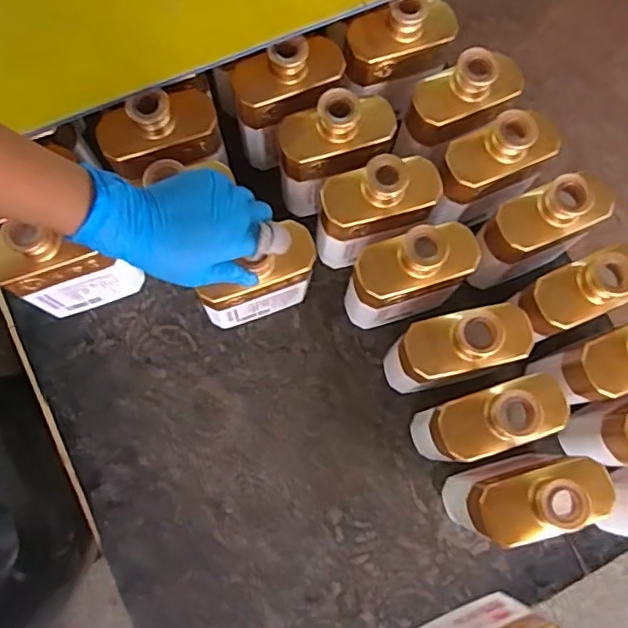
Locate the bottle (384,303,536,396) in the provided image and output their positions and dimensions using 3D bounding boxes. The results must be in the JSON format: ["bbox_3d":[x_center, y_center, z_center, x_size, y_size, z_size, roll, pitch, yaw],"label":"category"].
[{"bbox_3d":[0.132,0.036,0.554,0.111,0.156,0.051,-13,78,-4],"label":"bottle"}]

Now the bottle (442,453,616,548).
[{"bbox_3d":[0.185,0.164,0.524,0.122,0.160,0.063,-16,78,-4],"label":"bottle"}]

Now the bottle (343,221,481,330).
[{"bbox_3d":[0.092,-0.035,0.569,0.119,0.159,0.059,-15,78,-4],"label":"bottle"}]

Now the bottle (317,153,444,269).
[{"bbox_3d":[0.059,-0.102,0.580,0.118,0.151,0.055,-10,77,-3],"label":"bottle"}]

